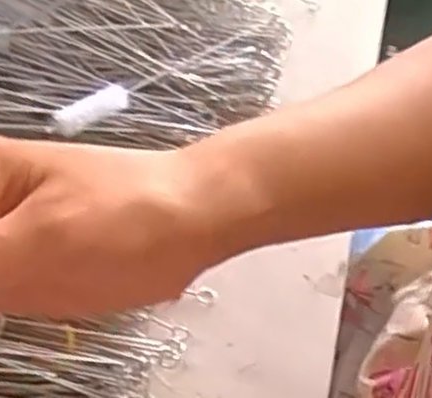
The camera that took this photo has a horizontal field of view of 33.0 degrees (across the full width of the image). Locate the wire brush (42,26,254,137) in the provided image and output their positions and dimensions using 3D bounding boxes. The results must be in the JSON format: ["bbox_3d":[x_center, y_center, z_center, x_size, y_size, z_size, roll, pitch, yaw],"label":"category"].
[{"bbox_3d":[-0.034,-0.079,0.458,0.015,0.010,0.177,40,51,19],"label":"wire brush"}]

